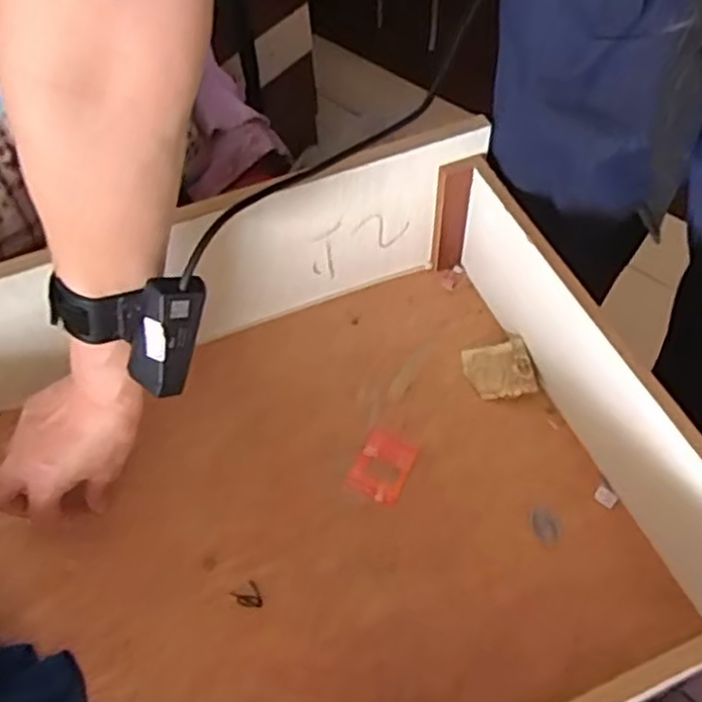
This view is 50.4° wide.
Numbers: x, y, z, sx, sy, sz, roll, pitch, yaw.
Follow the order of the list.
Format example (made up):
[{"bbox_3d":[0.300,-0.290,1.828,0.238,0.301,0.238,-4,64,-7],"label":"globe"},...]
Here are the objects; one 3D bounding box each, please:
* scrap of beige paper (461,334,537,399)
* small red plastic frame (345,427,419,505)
[{"bbox_3d":[0.124,0.014,0.628,0.054,0.013,0.050,-8,59,-2],"label":"scrap of beige paper"},{"bbox_3d":[0.024,0.089,0.587,0.043,0.004,0.055,20,63,14],"label":"small red plastic frame"}]

